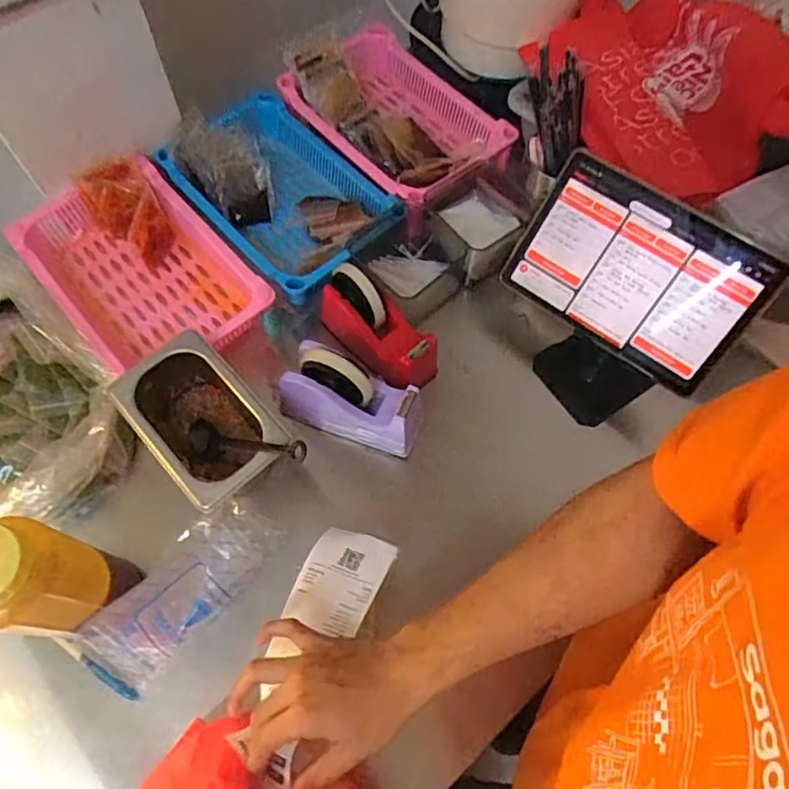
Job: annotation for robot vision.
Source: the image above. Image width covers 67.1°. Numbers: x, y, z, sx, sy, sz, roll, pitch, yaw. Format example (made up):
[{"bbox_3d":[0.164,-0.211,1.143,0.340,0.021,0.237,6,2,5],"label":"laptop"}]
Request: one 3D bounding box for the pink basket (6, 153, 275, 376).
[{"bbox_3d":[-0.300,-0.152,0.704,0.194,0.085,0.287,-39,72,-17],"label":"pink basket"}]

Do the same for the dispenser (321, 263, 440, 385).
[{"bbox_3d":[-0.016,-0.078,0.691,0.145,0.099,0.057,39,70,15],"label":"dispenser"}]

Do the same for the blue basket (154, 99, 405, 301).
[{"bbox_3d":[-0.135,-0.256,0.768,0.195,0.084,0.265,-40,72,-18],"label":"blue basket"}]

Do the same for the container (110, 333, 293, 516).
[{"bbox_3d":[-0.196,0.038,0.627,0.106,0.095,0.167,-39,72,-17],"label":"container"}]

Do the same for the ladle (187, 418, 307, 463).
[{"bbox_3d":[-0.144,0.053,0.605,0.169,0.052,0.039,0,58,40],"label":"ladle"}]

